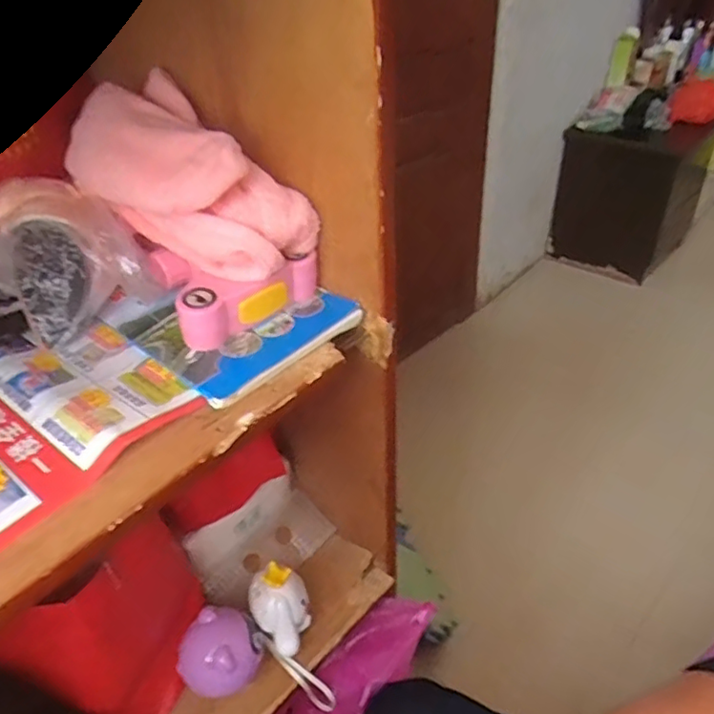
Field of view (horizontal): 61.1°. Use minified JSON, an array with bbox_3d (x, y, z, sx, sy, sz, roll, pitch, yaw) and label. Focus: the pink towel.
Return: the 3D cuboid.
[{"bbox_3d":[-0.124,-0.127,0.436,0.174,0.102,0.105,23,43,31],"label":"pink towel"}]

